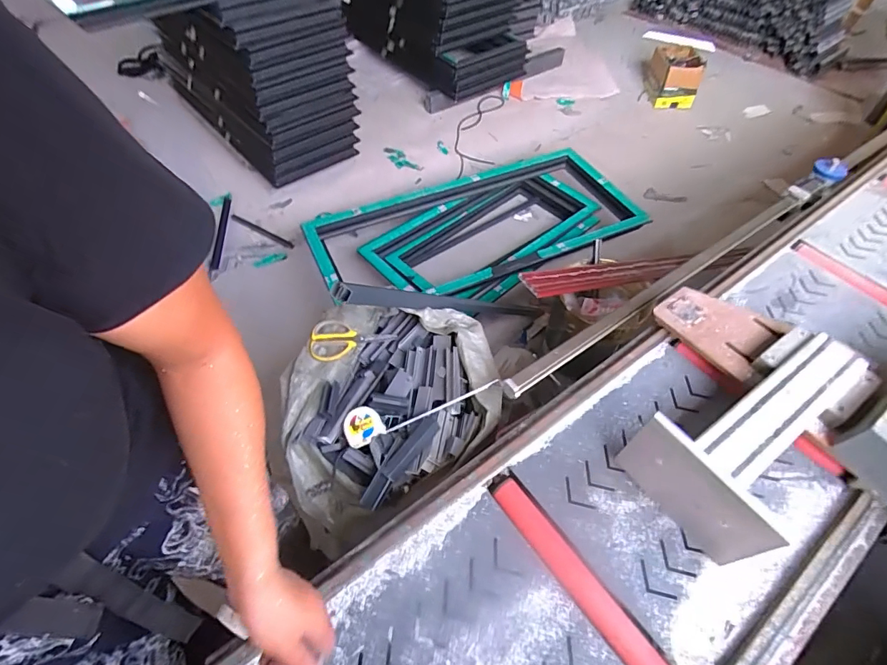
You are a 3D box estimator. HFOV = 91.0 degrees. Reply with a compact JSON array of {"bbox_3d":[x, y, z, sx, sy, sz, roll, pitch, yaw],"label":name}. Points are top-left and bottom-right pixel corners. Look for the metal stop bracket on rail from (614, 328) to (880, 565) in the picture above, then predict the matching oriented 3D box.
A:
[{"bbox_3d":[0.472,0.118,0.643,0.404,0.159,0.170,-31,60,-22],"label":"metal stop bracket on rail"}]

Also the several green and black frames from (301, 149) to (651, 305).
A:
[{"bbox_3d":[0.137,-0.399,1.820,1.305,0.178,0.636,-20,56,-13],"label":"several green and black frames"}]

